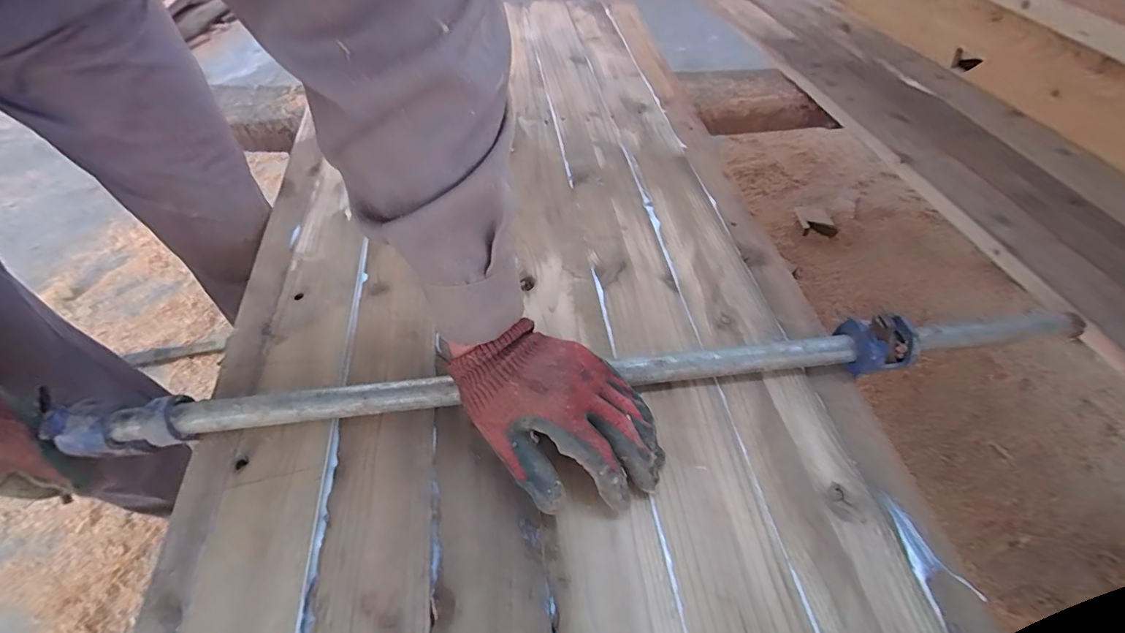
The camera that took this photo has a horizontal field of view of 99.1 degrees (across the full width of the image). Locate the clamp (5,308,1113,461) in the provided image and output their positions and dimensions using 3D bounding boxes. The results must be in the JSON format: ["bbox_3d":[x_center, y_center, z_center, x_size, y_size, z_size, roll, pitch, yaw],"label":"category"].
[{"bbox_3d":[0.032,0.051,0.417,0.833,0.057,0.034,-5,50,-5],"label":"clamp"}]

